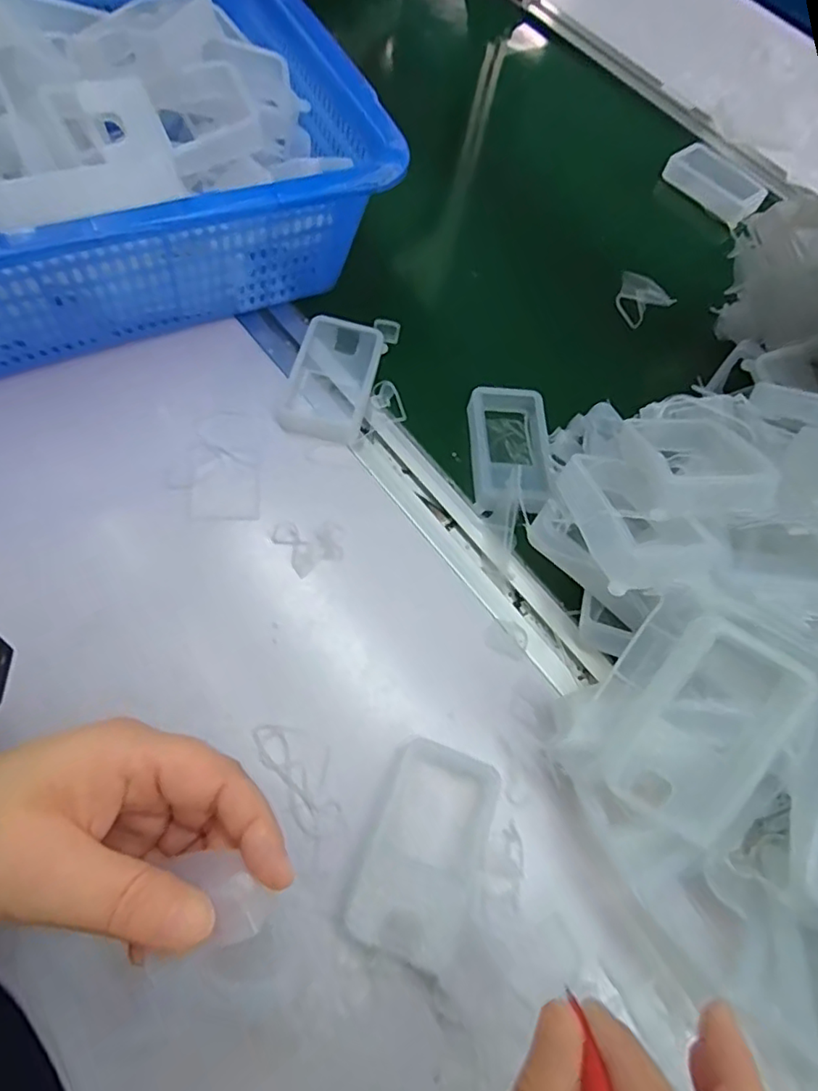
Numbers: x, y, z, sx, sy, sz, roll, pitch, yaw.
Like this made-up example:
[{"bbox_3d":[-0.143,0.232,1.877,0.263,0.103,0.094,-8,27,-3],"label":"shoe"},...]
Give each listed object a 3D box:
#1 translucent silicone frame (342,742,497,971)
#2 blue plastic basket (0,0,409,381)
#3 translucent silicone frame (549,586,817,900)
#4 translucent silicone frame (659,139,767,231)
[{"bbox_3d":[0.008,0.149,0.287,0.057,0.023,0.093,21,64,2],"label":"translucent silicone frame"},{"bbox_3d":[-0.234,-0.258,0.371,0.366,0.154,0.299,-25,70,-16],"label":"blue plastic basket"},{"bbox_3d":[0.127,0.094,0.274,0.085,0.019,0.123,36,94,9],"label":"translucent silicone frame"},{"bbox_3d":[0.310,-0.365,0.586,0.048,0.024,0.097,-36,75,-21],"label":"translucent silicone frame"}]

